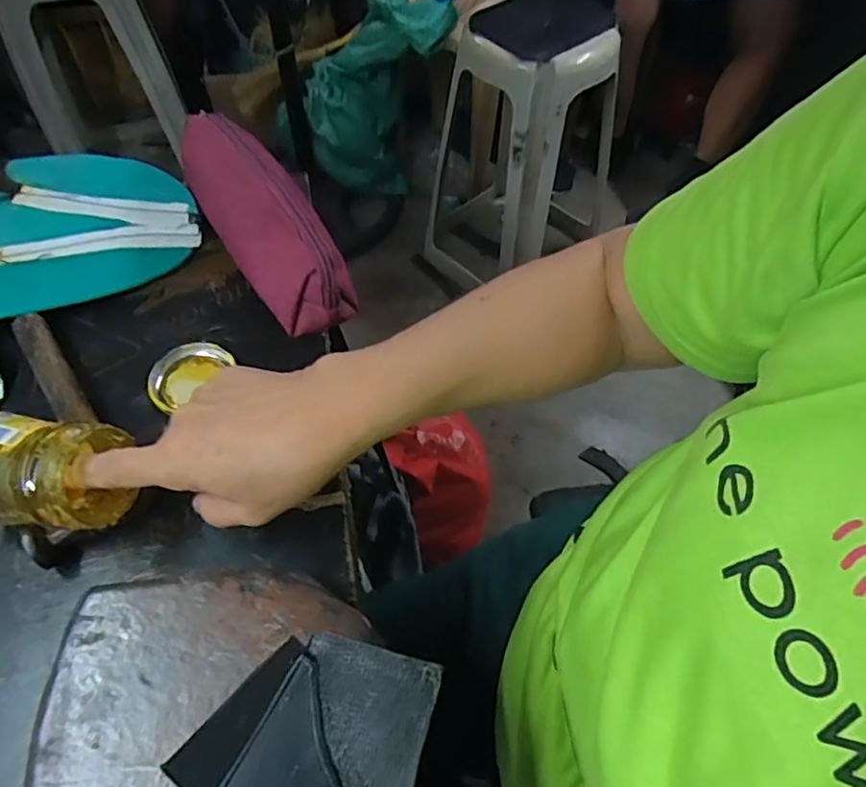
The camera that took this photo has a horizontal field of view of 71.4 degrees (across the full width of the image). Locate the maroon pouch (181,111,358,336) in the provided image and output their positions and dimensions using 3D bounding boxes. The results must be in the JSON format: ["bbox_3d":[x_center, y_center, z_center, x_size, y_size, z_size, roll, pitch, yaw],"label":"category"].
[{"bbox_3d":[-0.134,-0.143,0.471,0.067,0.068,0.216,-28,61,-18],"label":"maroon pouch"}]

